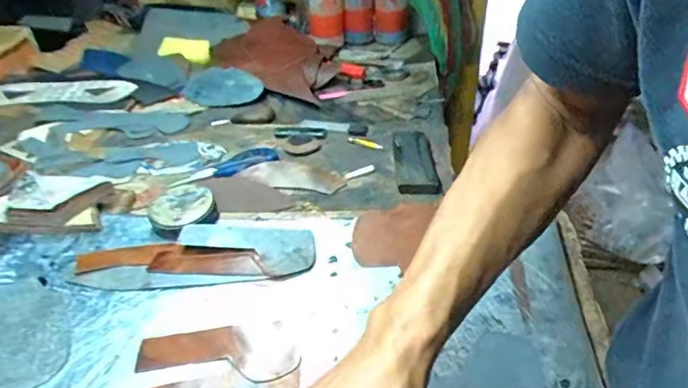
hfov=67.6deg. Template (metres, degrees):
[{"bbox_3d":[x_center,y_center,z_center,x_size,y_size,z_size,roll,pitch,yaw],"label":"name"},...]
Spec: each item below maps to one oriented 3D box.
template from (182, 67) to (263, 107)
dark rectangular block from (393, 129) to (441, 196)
[{"bbox_3d":[-0.233,-0.206,0.986,0.151,0.012,0.123,-2,51,7],"label":"template"},{"bbox_3d":[0.099,-0.047,0.726,0.054,0.013,0.172,0,37,1],"label":"dark rectangular block"}]

